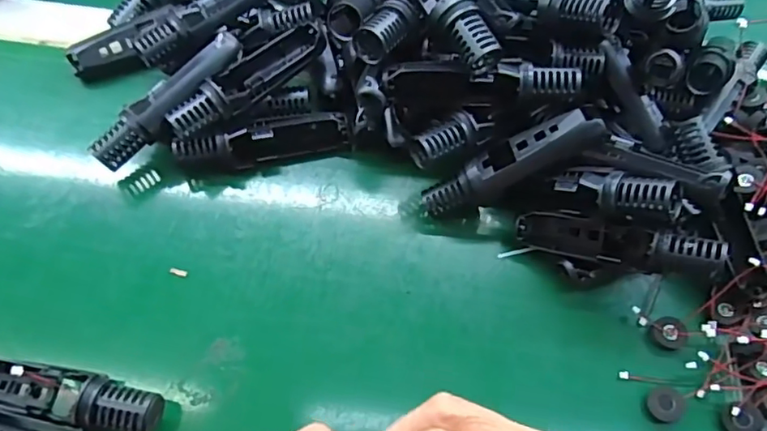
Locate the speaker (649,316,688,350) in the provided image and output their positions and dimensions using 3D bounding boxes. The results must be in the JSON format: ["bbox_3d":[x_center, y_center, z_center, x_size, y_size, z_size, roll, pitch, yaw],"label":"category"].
[{"bbox_3d":[0.185,0.076,0.364,0.020,0.006,0.020,2,63,-3],"label":"speaker"}]

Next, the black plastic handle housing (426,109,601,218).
[{"bbox_3d":[0.083,-0.032,0.369,0.119,0.027,0.026,-27,67,17],"label":"black plastic handle housing"}]

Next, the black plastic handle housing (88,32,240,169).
[{"bbox_3d":[-0.144,-0.078,0.377,0.120,0.021,0.021,-44,75,-6],"label":"black plastic handle housing"}]

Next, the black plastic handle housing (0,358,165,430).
[{"bbox_3d":[-0.188,0.103,0.321,0.122,0.035,0.029,11,63,2],"label":"black plastic handle housing"}]

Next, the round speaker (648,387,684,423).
[{"bbox_3d":[0.172,0.116,0.342,0.019,0.011,0.020,2,63,-3],"label":"round speaker"}]

